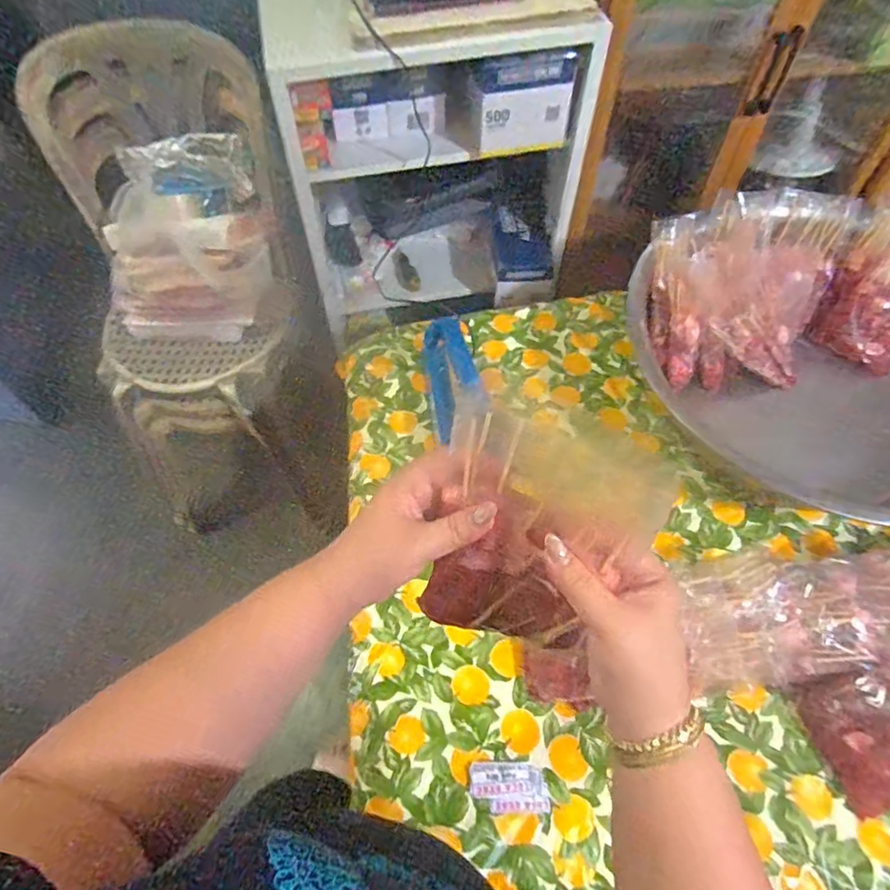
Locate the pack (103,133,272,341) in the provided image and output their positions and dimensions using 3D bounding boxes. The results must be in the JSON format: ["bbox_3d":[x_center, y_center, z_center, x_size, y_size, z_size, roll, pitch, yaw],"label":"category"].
[{"bbox_3d":[-0.504,-0.395,1.090,0.307,0.241,0.267,-10,60,-6],"label":"pack"}]

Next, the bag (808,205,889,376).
[{"bbox_3d":[0.729,-0.257,0.918,0.164,0.251,0.057,26,25,13],"label":"bag"}]

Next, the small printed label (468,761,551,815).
[{"bbox_3d":[0.074,0.394,0.642,0.089,0.008,0.049,1,59,1],"label":"small printed label"}]

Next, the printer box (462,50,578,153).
[{"bbox_3d":[0.115,-0.564,0.900,0.173,0.137,0.084,-16,60,-9],"label":"printer box"}]

